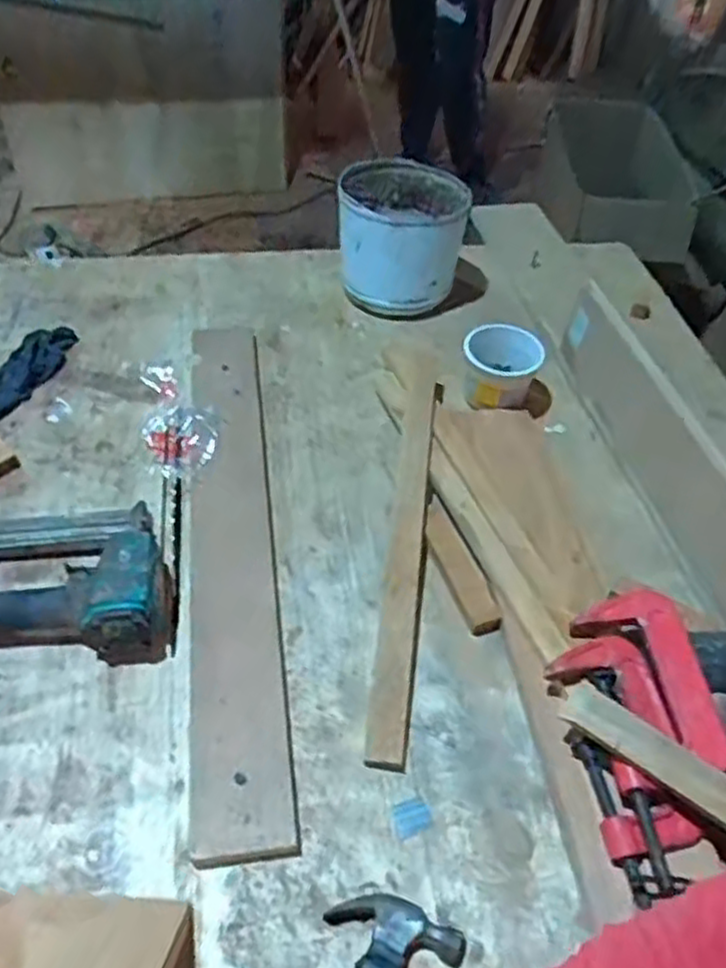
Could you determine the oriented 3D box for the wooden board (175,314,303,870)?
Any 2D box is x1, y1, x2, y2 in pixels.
[{"bbox_3d":[-0.136,0.044,0.762,0.097,0.022,0.640,-5,51,-6],"label":"wooden board"}]

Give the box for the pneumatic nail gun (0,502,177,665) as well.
[{"bbox_3d":[-0.299,0.089,0.688,0.231,0.060,0.168,-6,49,-8],"label":"pneumatic nail gun"}]

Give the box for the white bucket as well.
[{"bbox_3d":[0.058,-0.342,1.016,0.176,0.180,0.170,1,48,-1],"label":"white bucket"}]

